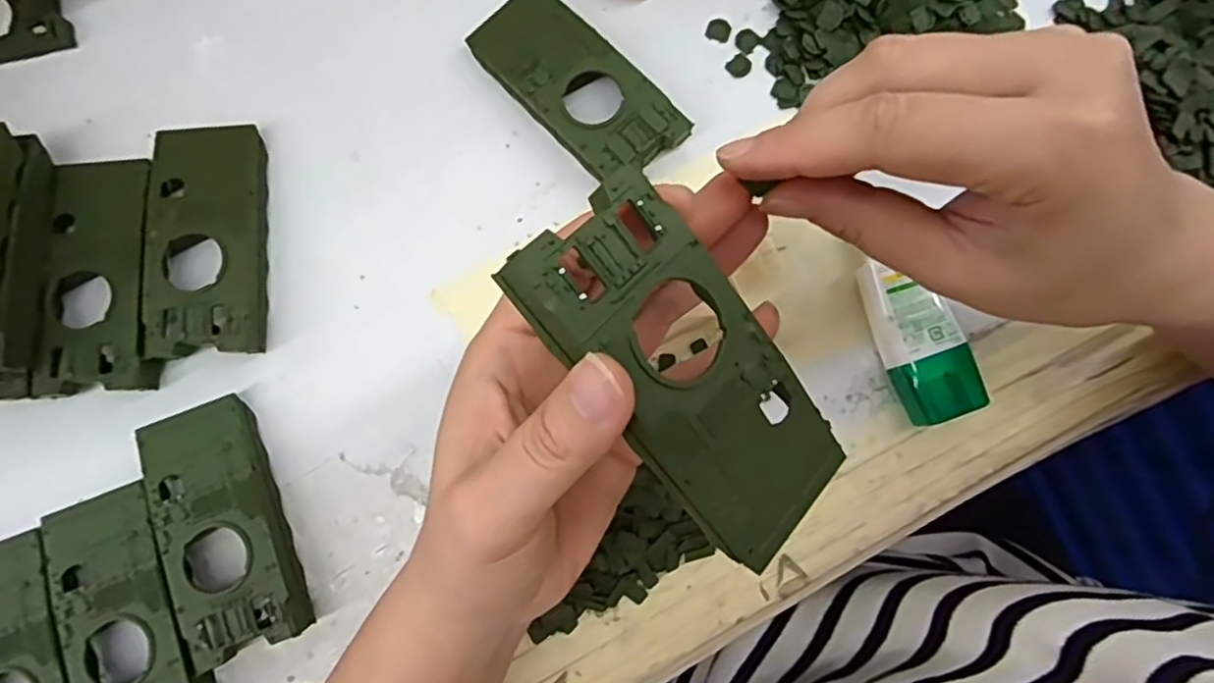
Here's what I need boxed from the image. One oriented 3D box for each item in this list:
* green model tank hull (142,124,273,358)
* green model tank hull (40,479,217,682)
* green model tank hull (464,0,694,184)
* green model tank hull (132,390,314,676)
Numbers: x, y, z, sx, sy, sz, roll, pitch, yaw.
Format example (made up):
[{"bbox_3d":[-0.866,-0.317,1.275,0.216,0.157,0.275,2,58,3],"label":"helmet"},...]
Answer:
[{"bbox_3d":[-0.179,-0.045,0.299,0.047,0.018,0.103,-5,83,-1],"label":"green model tank hull"},{"bbox_3d":[-0.200,0.116,0.283,0.047,0.022,0.104,-22,83,-3],"label":"green model tank hull"},{"bbox_3d":[-0.015,-0.118,0.310,0.048,0.019,0.103,-42,85,-5],"label":"green model tank hull"},{"bbox_3d":[-0.164,0.079,0.286,0.045,0.020,0.103,-21,83,-3],"label":"green model tank hull"}]

